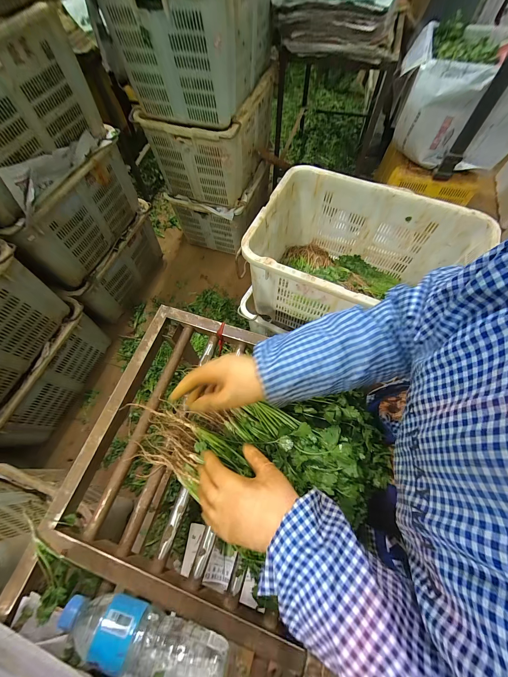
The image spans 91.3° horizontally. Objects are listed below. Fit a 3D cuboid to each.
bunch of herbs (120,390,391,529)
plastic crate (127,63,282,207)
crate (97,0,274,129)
[{"bbox_3d":[0.005,0.168,0.394,0.389,0.072,0.168,-1,67,12],"label":"bunch of herbs"},{"bbox_3d":[-0.189,-1.041,1.274,0.441,0.348,0.567,19,67,10],"label":"plastic crate"},{"bbox_3d":[-0.187,-1.218,0.971,0.450,0.354,0.656,19,67,10],"label":"crate"}]

